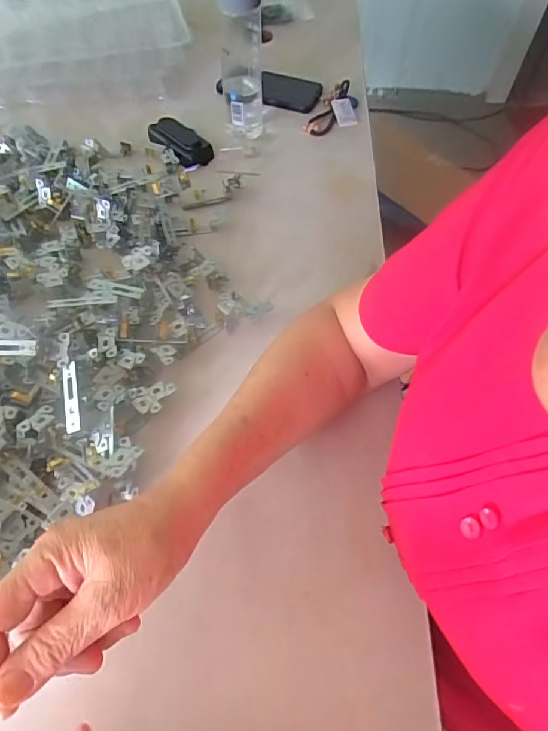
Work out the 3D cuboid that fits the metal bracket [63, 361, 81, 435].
[{"bbox_3d":[-0.183,0.027,0.408,0.014,0.005,0.069,-18,62,1],"label":"metal bracket"}]

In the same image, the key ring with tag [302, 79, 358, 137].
[{"bbox_3d":[0.100,-0.397,0.708,0.065,0.015,0.143,21,63,12],"label":"key ring with tag"}]

